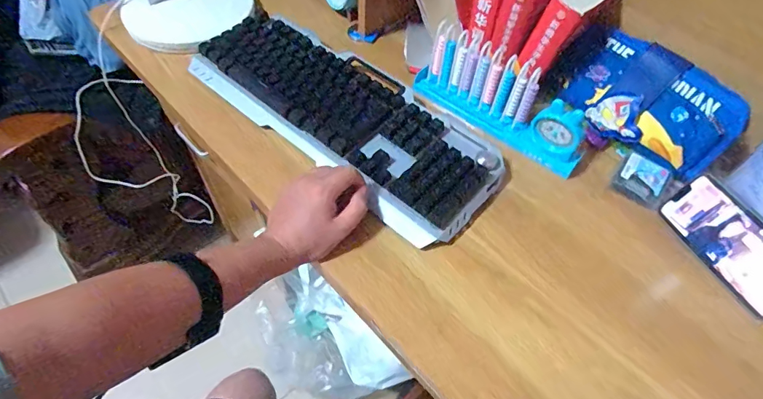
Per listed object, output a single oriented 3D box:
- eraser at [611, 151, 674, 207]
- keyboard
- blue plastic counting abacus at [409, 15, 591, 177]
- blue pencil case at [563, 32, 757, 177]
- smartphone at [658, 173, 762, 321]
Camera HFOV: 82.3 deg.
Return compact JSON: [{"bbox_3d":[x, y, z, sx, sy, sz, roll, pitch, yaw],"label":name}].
[{"bbox_3d":[0.310,-0.025,0.517,0.050,0.016,0.062,34,59,19],"label":"eraser"},{"bbox_3d":[-0.056,-0.115,0.555,0.423,0.033,0.154,36,60,20],"label":"keyboard"},{"bbox_3d":[0.151,-0.127,0.548,0.230,0.089,0.046,39,61,22],"label":"blue plastic counting abacus"},{"bbox_3d":[0.334,-0.115,0.540,0.184,0.112,0.048,46,25,29],"label":"blue pencil case"},{"bbox_3d":[0.364,0.046,0.451,0.006,0.068,0.144,-6,54,-36],"label":"smartphone"}]

